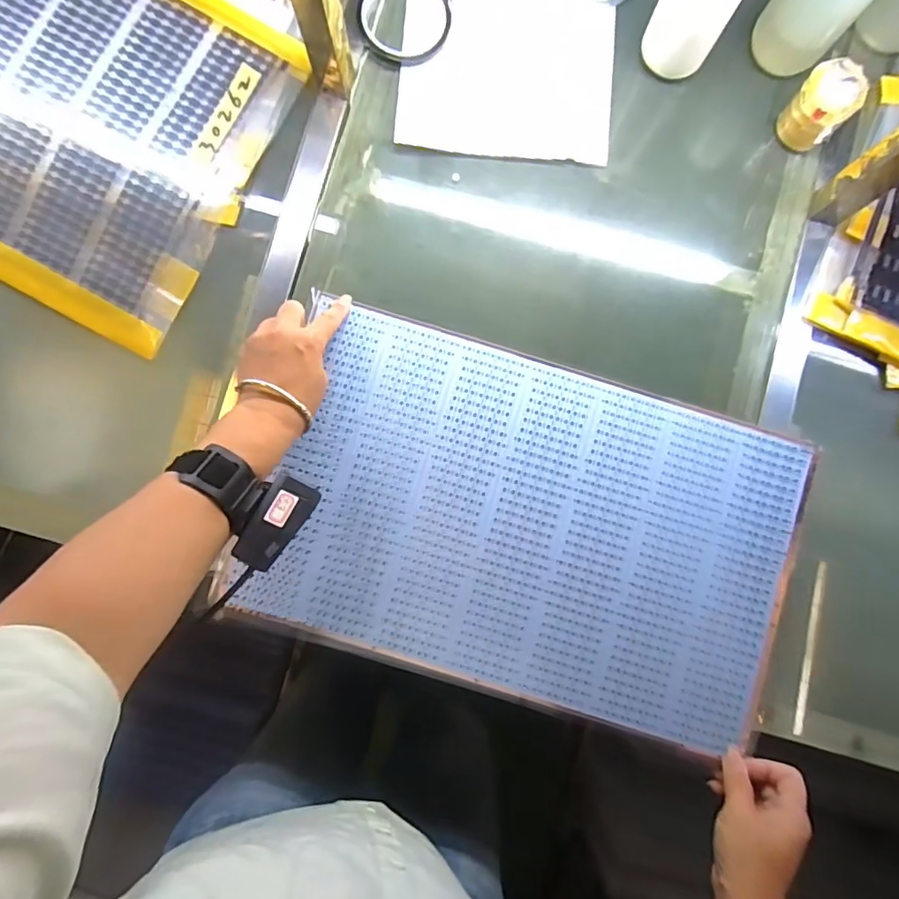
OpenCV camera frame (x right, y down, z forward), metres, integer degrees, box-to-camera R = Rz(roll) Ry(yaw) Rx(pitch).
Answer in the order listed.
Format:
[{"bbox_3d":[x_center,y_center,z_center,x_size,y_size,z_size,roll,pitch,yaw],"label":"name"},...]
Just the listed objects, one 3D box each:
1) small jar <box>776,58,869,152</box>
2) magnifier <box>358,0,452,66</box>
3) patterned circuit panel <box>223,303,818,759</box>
[{"bbox_3d":[0.349,-0.323,0.476,0.052,0.060,0.047,43,87,1],"label":"small jar"},{"bbox_3d":[-0.043,-0.431,0.497,0.086,0.008,0.082,0,87,-1],"label":"magnifier"},{"bbox_3d":[0.087,0.074,0.473,0.468,0.011,0.304,18,87,0],"label":"patterned circuit panel"}]

